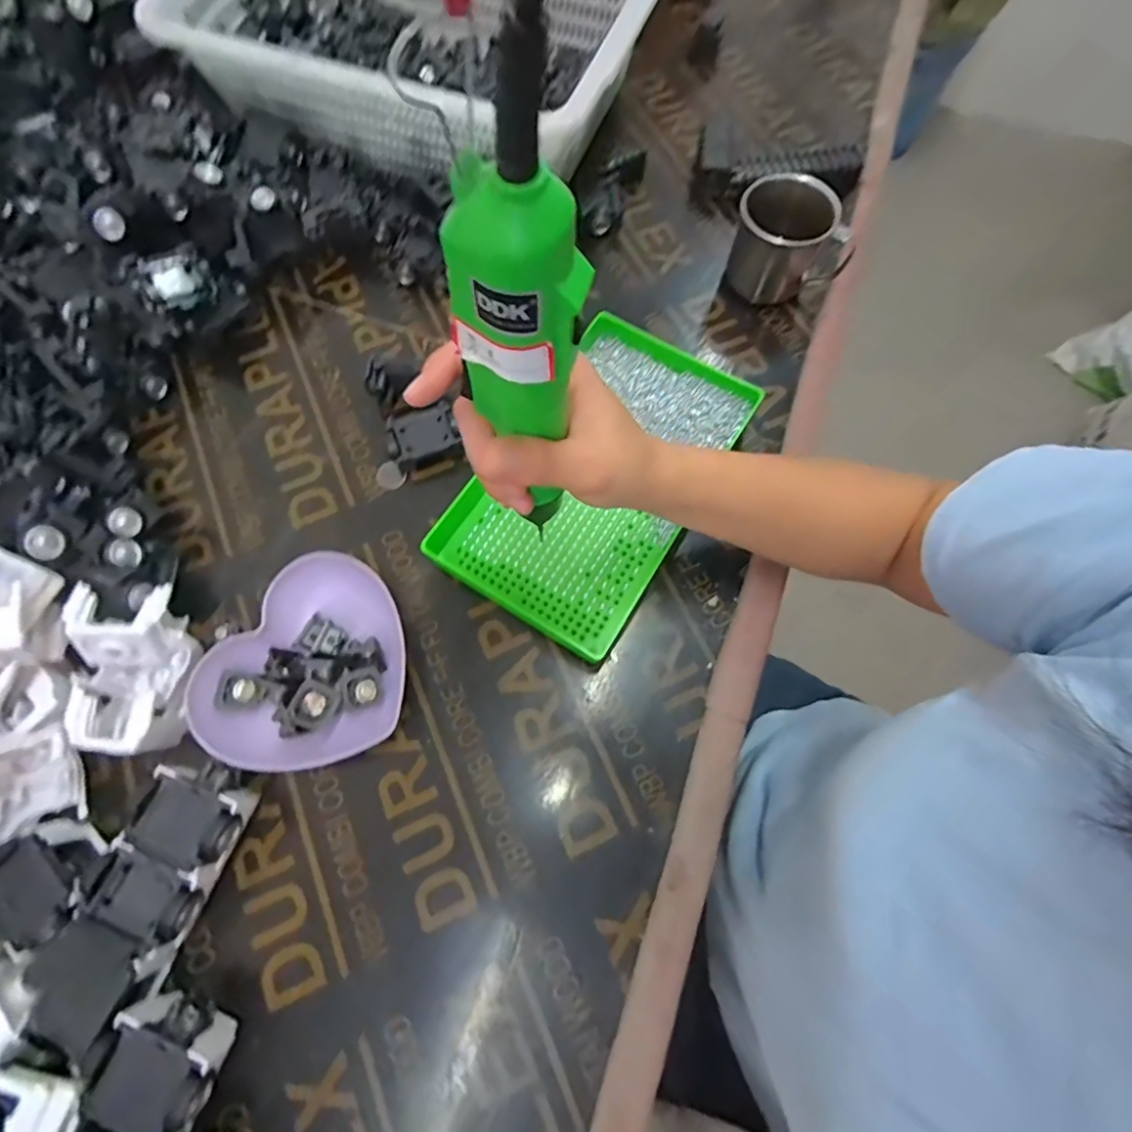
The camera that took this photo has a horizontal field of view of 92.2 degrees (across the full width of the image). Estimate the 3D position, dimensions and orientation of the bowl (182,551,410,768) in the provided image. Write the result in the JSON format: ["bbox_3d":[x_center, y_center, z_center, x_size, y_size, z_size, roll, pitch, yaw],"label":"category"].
[{"bbox_3d":[-0.168,0.071,0.369,0.117,0.032,0.140,36,74,12],"label":"bowl"}]

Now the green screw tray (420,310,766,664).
[{"bbox_3d":[0.024,-0.068,0.412,0.148,0.041,0.242,31,74,10],"label":"green screw tray"}]

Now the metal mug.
[{"bbox_3d":[0.183,-0.276,0.467,0.080,0.071,0.077,0,71,0],"label":"metal mug"}]

